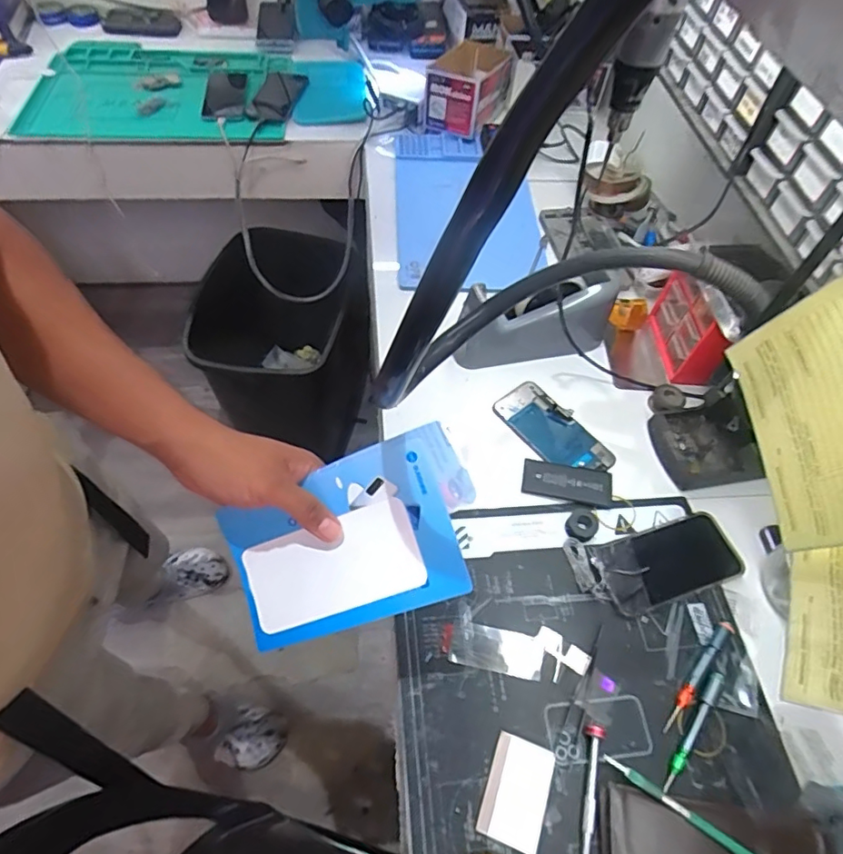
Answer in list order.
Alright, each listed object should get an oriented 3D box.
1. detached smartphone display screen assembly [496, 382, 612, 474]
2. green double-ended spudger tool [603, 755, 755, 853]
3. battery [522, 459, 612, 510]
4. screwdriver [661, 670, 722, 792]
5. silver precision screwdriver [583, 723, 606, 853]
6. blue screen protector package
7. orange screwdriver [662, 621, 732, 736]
[{"bbox_3d":[0.160,0.004,0.657,0.067,0.007,0.146,-36,66,-23],"label":"detached smartphone display screen assembly"},{"bbox_3d":[0.217,0.312,0.435,0.145,0.014,0.010,32,61,16],"label":"green double-ended spudger tool"},{"bbox_3d":[0.164,0.065,0.615,0.098,0.009,0.047,12,57,4],"label":"battery"},{"bbox_3d":[0.239,0.267,0.481,0.012,0.010,0.118,36,62,18],"label":"screwdriver"},{"bbox_3d":[0.134,0.311,0.443,0.015,0.016,0.126,16,58,6],"label":"silver precision screwdriver"},{"bbox_3d":[-0.054,0.089,0.418,0.196,0.017,0.120,-23,79,10],"label":"blue screen protector package"},{"bbox_3d":[0.259,0.231,0.510,0.012,0.007,0.123,38,63,19],"label":"orange screwdriver"}]

